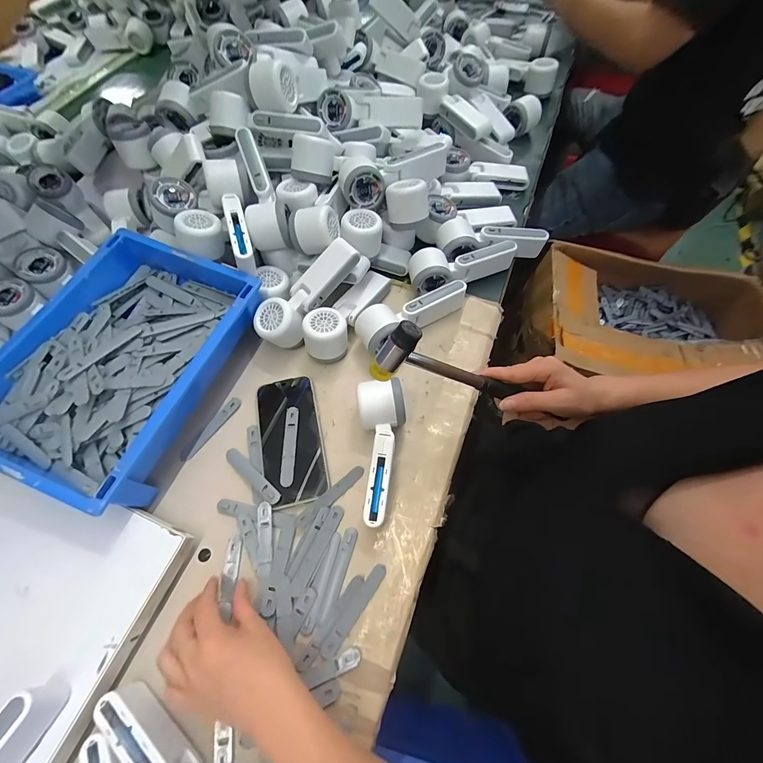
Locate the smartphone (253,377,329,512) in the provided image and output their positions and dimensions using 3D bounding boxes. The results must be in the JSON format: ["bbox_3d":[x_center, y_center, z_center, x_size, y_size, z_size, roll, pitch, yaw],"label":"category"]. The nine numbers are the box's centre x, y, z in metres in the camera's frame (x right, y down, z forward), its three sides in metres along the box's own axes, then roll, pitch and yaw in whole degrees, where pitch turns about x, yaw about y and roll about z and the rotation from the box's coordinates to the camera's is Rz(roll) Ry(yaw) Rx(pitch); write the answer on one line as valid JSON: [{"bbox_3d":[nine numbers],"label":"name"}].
[{"bbox_3d":[-0.114,0.067,0.431,0.076,0.006,0.159,-13,65,-7],"label":"smartphone"}]

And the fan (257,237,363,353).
[{"bbox_3d":[-0.096,-0.117,0.466,0.167,0.043,0.060,-47,71,5],"label":"fan"}]

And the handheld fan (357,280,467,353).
[{"bbox_3d":[0.042,-0.099,0.486,0.168,0.046,0.059,-32,70,-16],"label":"handheld fan"}]

